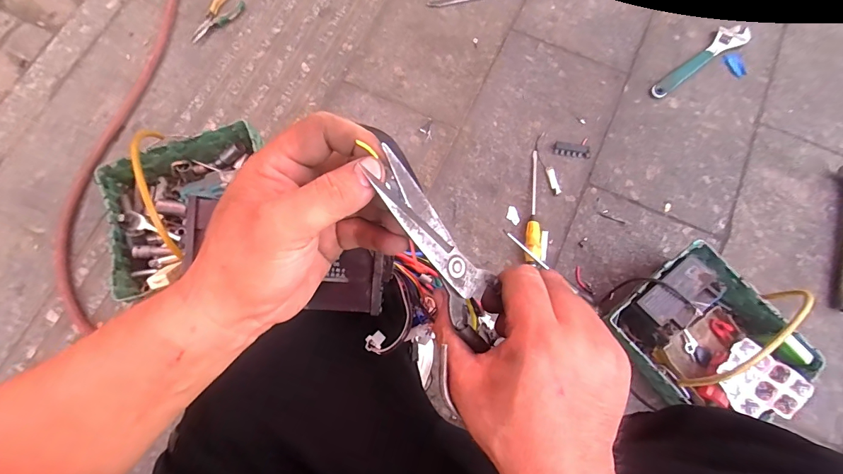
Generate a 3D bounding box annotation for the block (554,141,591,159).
[{"bbox_3d":[0.334,-0.192,0.866,0.076,0.014,0.030,11,76,3],"label":"block"}]

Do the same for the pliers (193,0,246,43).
[{"bbox_3d":[-0.510,-0.541,0.961,0.082,0.009,0.157,40,79,10],"label":"pliers"}]

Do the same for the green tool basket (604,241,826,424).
[{"bbox_3d":[0.503,0.167,0.651,0.242,0.238,0.275,-41,79,-9],"label":"green tool basket"}]

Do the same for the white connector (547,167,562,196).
[{"bbox_3d":[0.287,-0.121,0.851,0.019,0.006,0.064,-12,76,-3],"label":"white connector"}]

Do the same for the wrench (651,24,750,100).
[{"bbox_3d":[0.649,-0.416,0.916,0.289,0.016,0.058,-32,78,-8],"label":"wrench"}]

